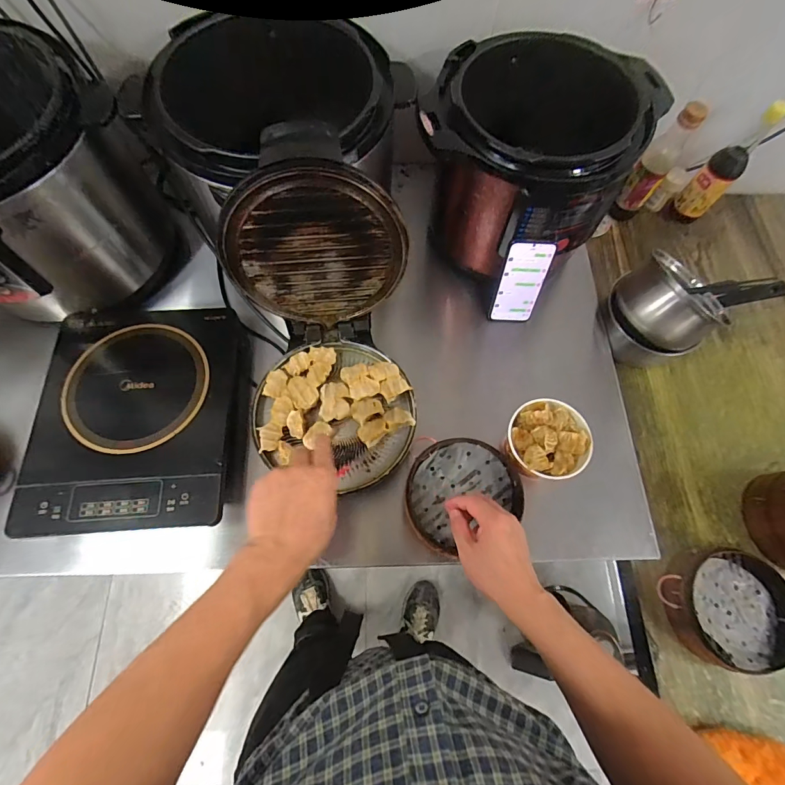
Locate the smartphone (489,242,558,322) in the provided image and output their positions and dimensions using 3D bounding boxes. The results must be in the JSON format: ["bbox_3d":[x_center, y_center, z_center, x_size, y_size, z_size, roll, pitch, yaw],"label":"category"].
[{"bbox_3d":[0.217,-0.180,0.688,0.074,0.164,0.009,6,52,0],"label":"smartphone"}]

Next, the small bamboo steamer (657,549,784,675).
[{"bbox_3d":[0.521,0.335,0.634,0.188,0.059,0.163,1,71,-2],"label":"small bamboo steamer"}]

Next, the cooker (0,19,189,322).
[{"bbox_3d":[-0.573,-0.298,0.649,0.278,0.300,0.326,34,73,9],"label":"cooker"}]

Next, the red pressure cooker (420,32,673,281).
[{"bbox_3d":[0.186,-0.349,0.665,0.318,0.264,0.229,38,73,10],"label":"red pressure cooker"}]

